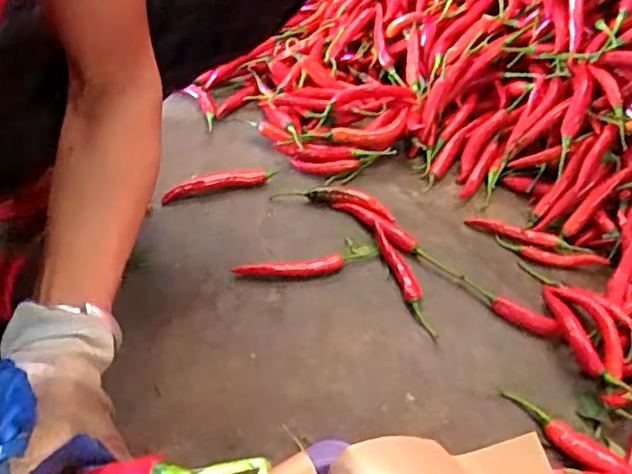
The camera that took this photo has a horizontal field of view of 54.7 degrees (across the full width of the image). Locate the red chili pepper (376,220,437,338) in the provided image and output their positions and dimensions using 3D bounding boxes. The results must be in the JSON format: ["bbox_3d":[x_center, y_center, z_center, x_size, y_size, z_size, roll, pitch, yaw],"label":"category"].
[{"bbox_3d":[0.091,0.040,0.635,0.020,0.010,0.151,-8,46,-16],"label":"red chili pepper"}]

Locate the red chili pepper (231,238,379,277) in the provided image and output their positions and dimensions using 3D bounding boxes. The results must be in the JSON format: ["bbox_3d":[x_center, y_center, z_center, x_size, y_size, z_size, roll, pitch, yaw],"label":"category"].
[{"bbox_3d":[-0.008,0.023,0.642,0.153,0.016,0.035,-12,48,-20],"label":"red chili pepper"}]

